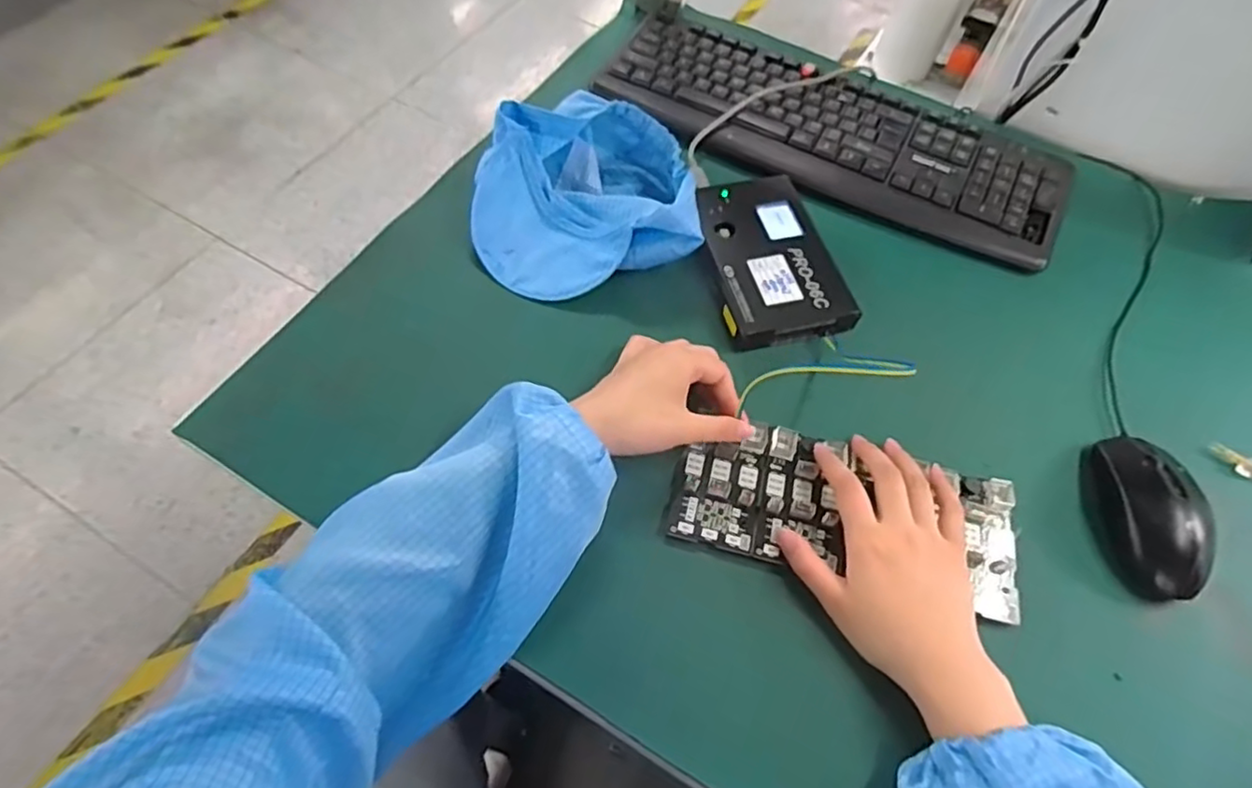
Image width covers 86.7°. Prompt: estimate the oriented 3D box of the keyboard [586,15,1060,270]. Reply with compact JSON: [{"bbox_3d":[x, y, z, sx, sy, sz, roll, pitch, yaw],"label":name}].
[{"bbox_3d":[0.189,-0.246,0.627,0.435,0.027,0.161,27,62,12],"label":"keyboard"}]

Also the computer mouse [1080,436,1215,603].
[{"bbox_3d":[0.366,0.083,0.464,0.071,0.030,0.116,8,60,1],"label":"computer mouse"}]

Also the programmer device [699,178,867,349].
[{"bbox_3d":[0.115,-0.113,0.547,0.100,0.023,0.154,-12,61,-10],"label":"programmer device"}]

